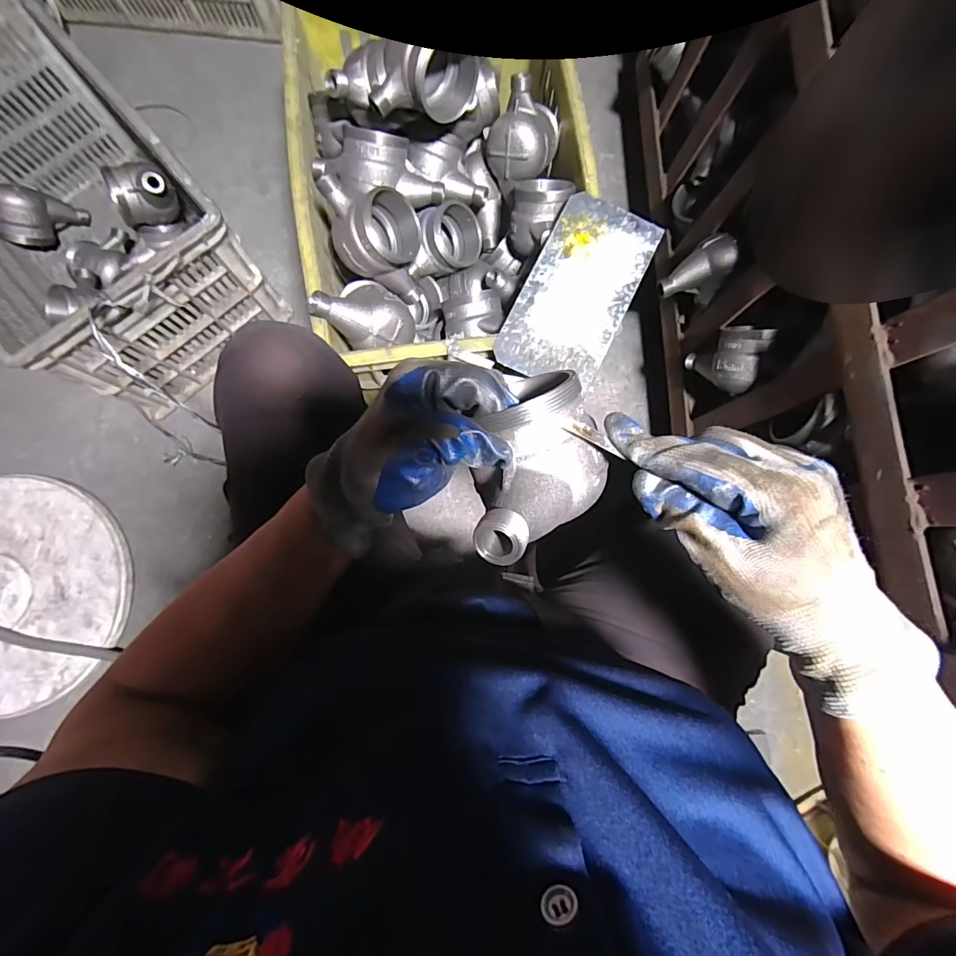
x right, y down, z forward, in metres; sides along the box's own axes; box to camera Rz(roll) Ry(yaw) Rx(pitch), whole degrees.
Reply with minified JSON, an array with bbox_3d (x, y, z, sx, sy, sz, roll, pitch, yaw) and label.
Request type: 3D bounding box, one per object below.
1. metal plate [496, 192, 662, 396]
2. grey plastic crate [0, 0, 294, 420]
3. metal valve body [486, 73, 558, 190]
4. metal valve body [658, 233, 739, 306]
[{"bbox_3d":[0.119,-0.219,0.522,0.121,0.006,0.234,27,83,0],"label":"metal plate"},{"bbox_3d":[-0.595,-0.386,0.692,0.314,0.272,0.463,-39,87,-7],"label":"grey plastic crate"},{"bbox_3d":[0.062,-0.458,0.588,0.091,0.080,0.102,14,83,-2],"label":"metal valve body"},{"bbox_3d":[0.309,-0.281,0.613,0.106,0.063,0.063,-43,67,22],"label":"metal valve body"}]

